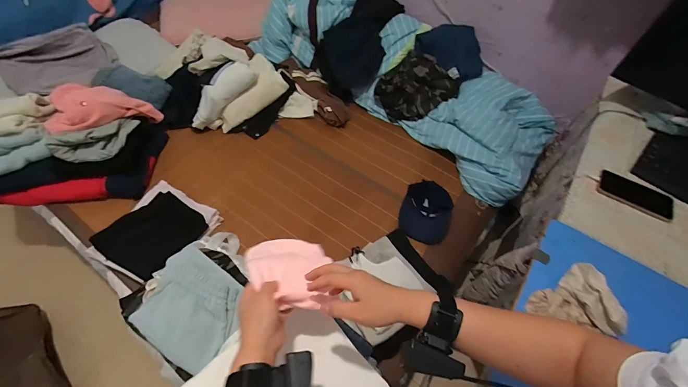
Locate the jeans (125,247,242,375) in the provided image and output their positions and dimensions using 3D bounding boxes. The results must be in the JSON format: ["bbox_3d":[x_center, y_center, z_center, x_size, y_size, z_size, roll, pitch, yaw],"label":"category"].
[{"bbox_3d":[-0.357,0.251,0.713,0.267,0.054,0.202,33,61,17],"label":"jeans"}]

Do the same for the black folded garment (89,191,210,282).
[{"bbox_3d":[-0.586,0.117,0.956,0.226,0.021,0.248,30,56,7],"label":"black folded garment"}]

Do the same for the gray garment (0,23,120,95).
[{"bbox_3d":[-1.162,-0.538,1.277,0.305,0.111,0.407,31,60,16],"label":"gray garment"}]

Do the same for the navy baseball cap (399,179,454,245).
[{"bbox_3d":[0.291,0.062,1.082,0.175,0.061,0.206,19,57,9],"label":"navy baseball cap"}]

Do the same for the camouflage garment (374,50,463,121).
[{"bbox_3d":[0.282,-0.424,1.255,0.286,0.062,0.233,-35,102,15],"label":"camouflage garment"}]

